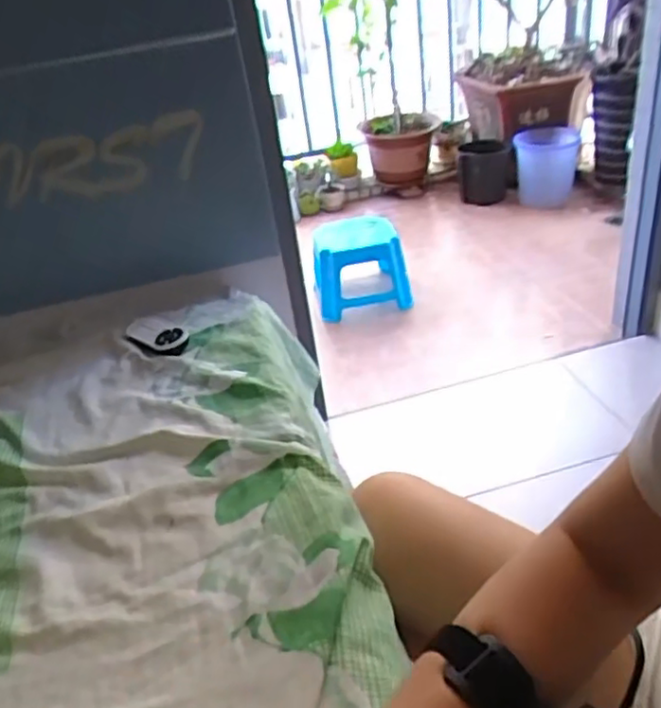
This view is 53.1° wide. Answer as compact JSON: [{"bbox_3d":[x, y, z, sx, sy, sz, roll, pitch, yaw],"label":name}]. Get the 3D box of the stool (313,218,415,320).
[{"bbox_3d":[0.077,-0.226,1.740,0.232,0.214,0.210,-8,32,1],"label":"stool"}]

